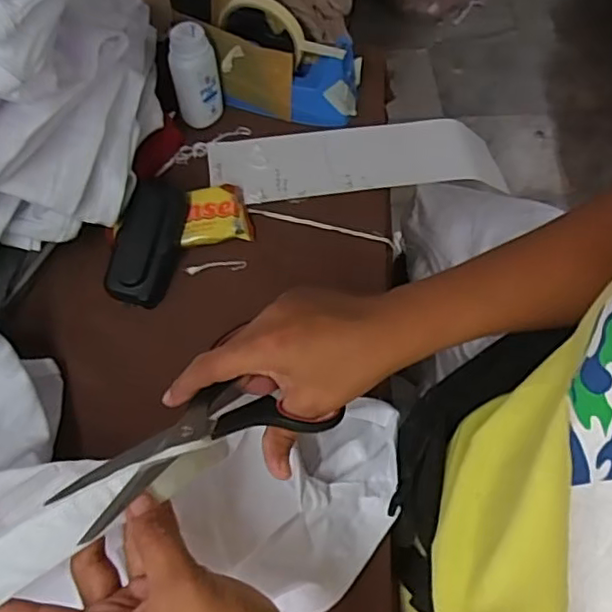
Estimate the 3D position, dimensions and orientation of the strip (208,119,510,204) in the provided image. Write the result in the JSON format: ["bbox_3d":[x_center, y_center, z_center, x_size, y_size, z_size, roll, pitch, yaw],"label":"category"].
[{"bbox_3d":[0.049,-0.149,0.617,0.285,0.016,0.083,-6,62,-3],"label":"strip"}]

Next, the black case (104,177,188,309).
[{"bbox_3d":[-0.142,-0.058,0.541,0.052,0.028,0.111,11,81,6],"label":"black case"}]

